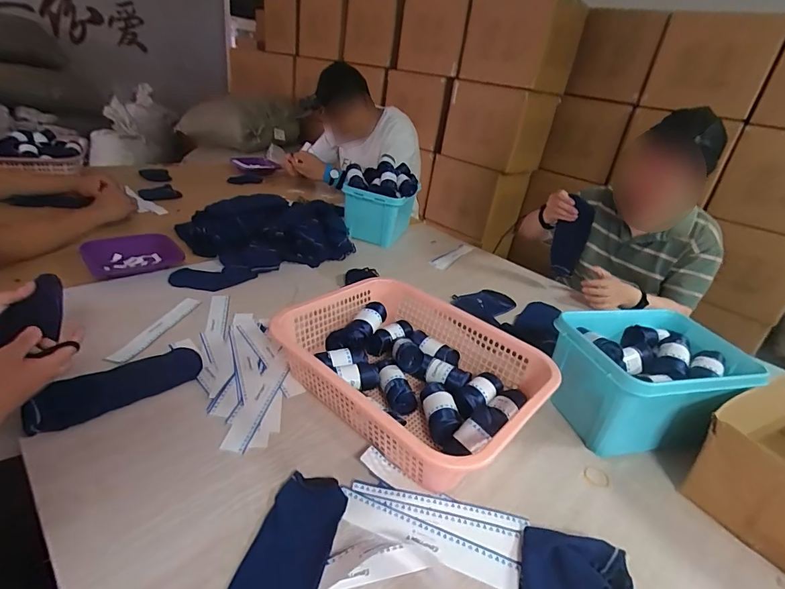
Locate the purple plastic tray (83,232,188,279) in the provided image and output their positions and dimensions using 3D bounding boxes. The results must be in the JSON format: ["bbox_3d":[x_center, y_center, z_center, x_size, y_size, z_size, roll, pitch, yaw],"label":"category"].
[{"bbox_3d":[-0.602,-0.092,0.971,0.180,0.034,0.174,-17,37,-38],"label":"purple plastic tray"}]

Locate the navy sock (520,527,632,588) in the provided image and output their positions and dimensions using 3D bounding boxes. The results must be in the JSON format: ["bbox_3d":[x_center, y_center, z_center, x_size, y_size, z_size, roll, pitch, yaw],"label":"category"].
[{"bbox_3d":[0.196,0.311,0.435,0.116,0.032,0.120,12,29,7],"label":"navy sock"}]

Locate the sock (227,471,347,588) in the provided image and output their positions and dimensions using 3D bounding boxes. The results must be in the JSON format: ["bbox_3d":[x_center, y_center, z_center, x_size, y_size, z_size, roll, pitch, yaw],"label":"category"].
[{"bbox_3d":[-0.113,0.280,0.432,0.084,0.012,0.202,12,29,7],"label":"sock"}]

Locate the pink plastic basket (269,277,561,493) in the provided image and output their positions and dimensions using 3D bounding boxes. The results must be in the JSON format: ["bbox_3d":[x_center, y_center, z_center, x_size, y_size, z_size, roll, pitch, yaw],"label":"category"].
[{"bbox_3d":[0.026,0.119,0.662,0.387,0.107,0.296,29,35,33],"label":"pink plastic basket"}]

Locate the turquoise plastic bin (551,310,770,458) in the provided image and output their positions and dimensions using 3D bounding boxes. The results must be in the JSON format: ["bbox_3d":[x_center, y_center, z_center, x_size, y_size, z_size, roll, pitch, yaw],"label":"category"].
[{"bbox_3d":[0.423,0.136,0.698,0.283,0.137,0.188,0,30,-15],"label":"turquoise plastic bin"}]

